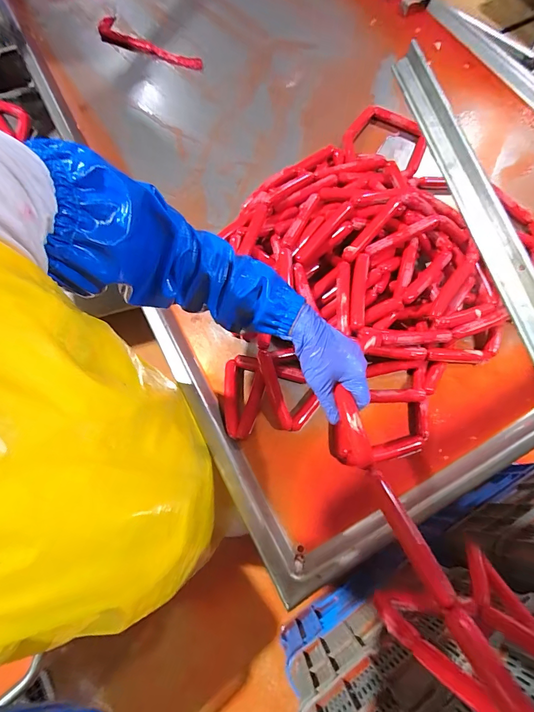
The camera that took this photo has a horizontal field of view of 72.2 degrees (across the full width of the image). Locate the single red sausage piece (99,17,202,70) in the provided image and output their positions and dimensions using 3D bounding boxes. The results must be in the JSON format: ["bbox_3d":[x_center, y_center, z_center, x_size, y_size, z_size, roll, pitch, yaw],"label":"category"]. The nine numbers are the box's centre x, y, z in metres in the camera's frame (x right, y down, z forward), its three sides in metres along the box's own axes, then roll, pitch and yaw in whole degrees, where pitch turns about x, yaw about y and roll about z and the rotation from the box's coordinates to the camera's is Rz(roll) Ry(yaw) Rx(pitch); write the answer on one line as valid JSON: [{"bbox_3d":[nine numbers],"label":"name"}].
[{"bbox_3d":[-0.346,-0.866,1.018,0.360,0.026,0.093,34,72,11],"label":"single red sausage piece"}]

